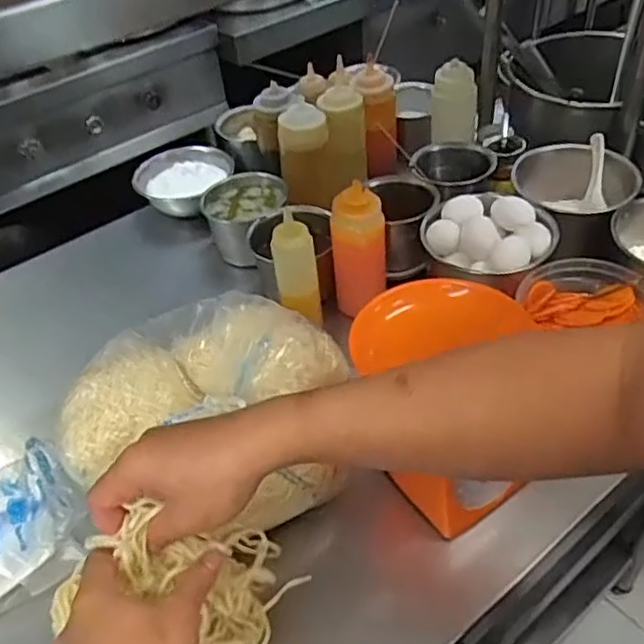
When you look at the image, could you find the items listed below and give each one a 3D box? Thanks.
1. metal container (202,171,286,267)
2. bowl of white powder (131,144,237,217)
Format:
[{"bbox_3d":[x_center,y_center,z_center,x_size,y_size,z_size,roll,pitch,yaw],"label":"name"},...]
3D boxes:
[{"bbox_3d":[-0.108,-0.150,0.948,0.117,0.083,0.118,-7,43,-1],"label":"metal container"},{"bbox_3d":[-0.219,-0.228,1.044,0.155,0.050,0.133,-14,44,-9],"label":"bowl of white powder"}]

